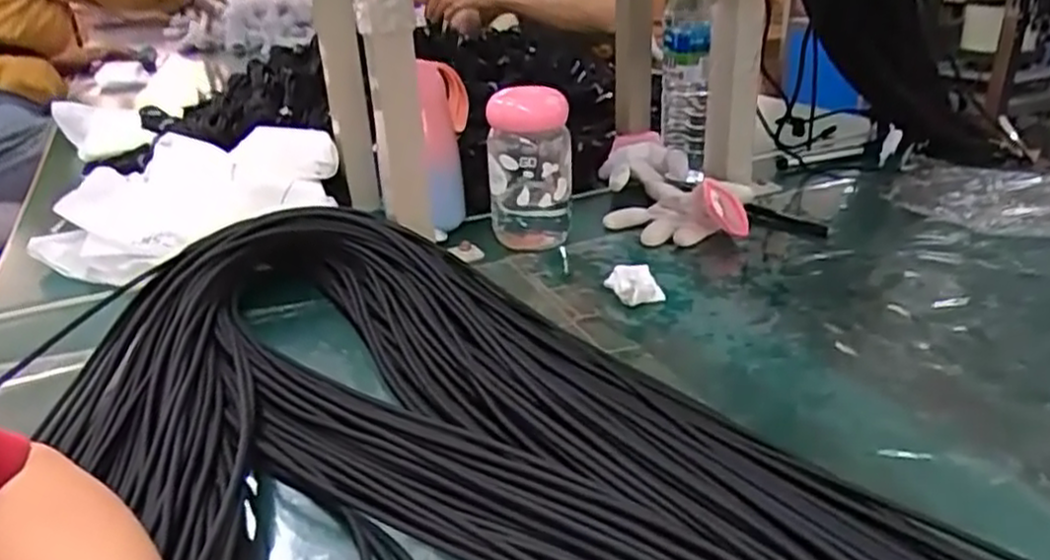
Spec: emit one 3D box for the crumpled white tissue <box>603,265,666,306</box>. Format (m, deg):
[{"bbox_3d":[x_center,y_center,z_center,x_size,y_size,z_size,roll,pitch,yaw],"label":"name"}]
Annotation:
[{"bbox_3d":[0.082,0.004,0.569,0.044,0.027,0.017,4,26,13],"label":"crumpled white tissue"}]

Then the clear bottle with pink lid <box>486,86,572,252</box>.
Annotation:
[{"bbox_3d":[0.004,-0.094,0.645,0.070,0.135,0.065,-1,25,1],"label":"clear bottle with pink lid"}]

